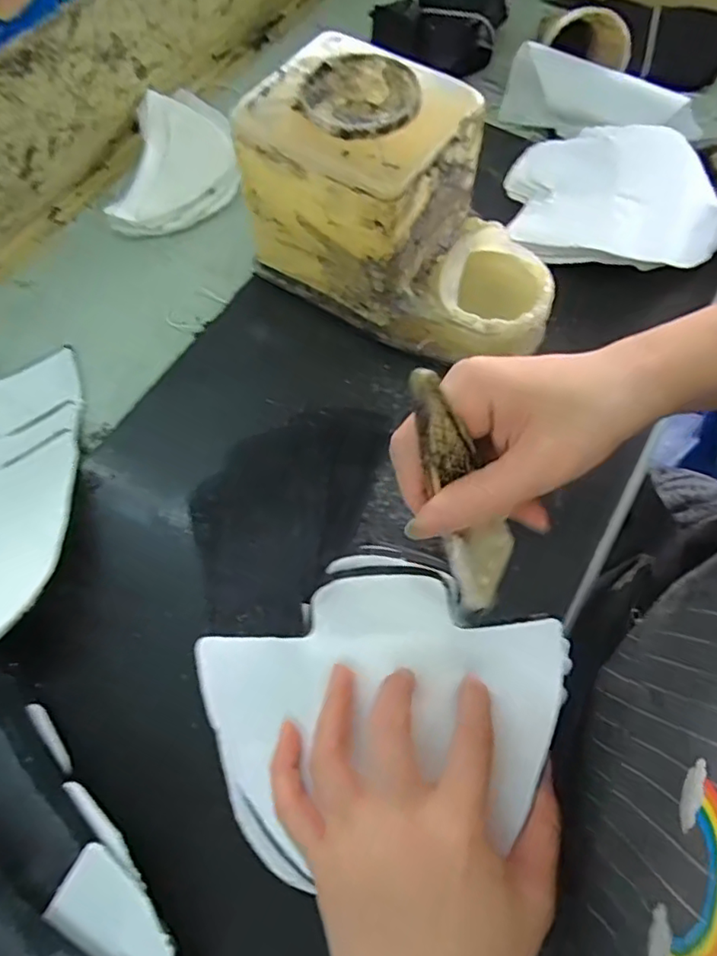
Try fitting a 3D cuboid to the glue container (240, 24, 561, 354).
[{"bbox_3d":[0.036,-0.162,0.357,0.198,0.120,0.105,29,70,12],"label":"glue container"}]

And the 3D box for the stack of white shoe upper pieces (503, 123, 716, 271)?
[{"bbox_3d":[0.196,-0.220,0.434,0.154,0.019,0.147,5,67,2],"label":"stack of white shoe upper pieces"}]

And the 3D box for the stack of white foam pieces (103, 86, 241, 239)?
[{"bbox_3d":[-0.156,-0.279,0.497,0.097,0.019,0.154,-4,67,-1],"label":"stack of white foam pieces"}]

